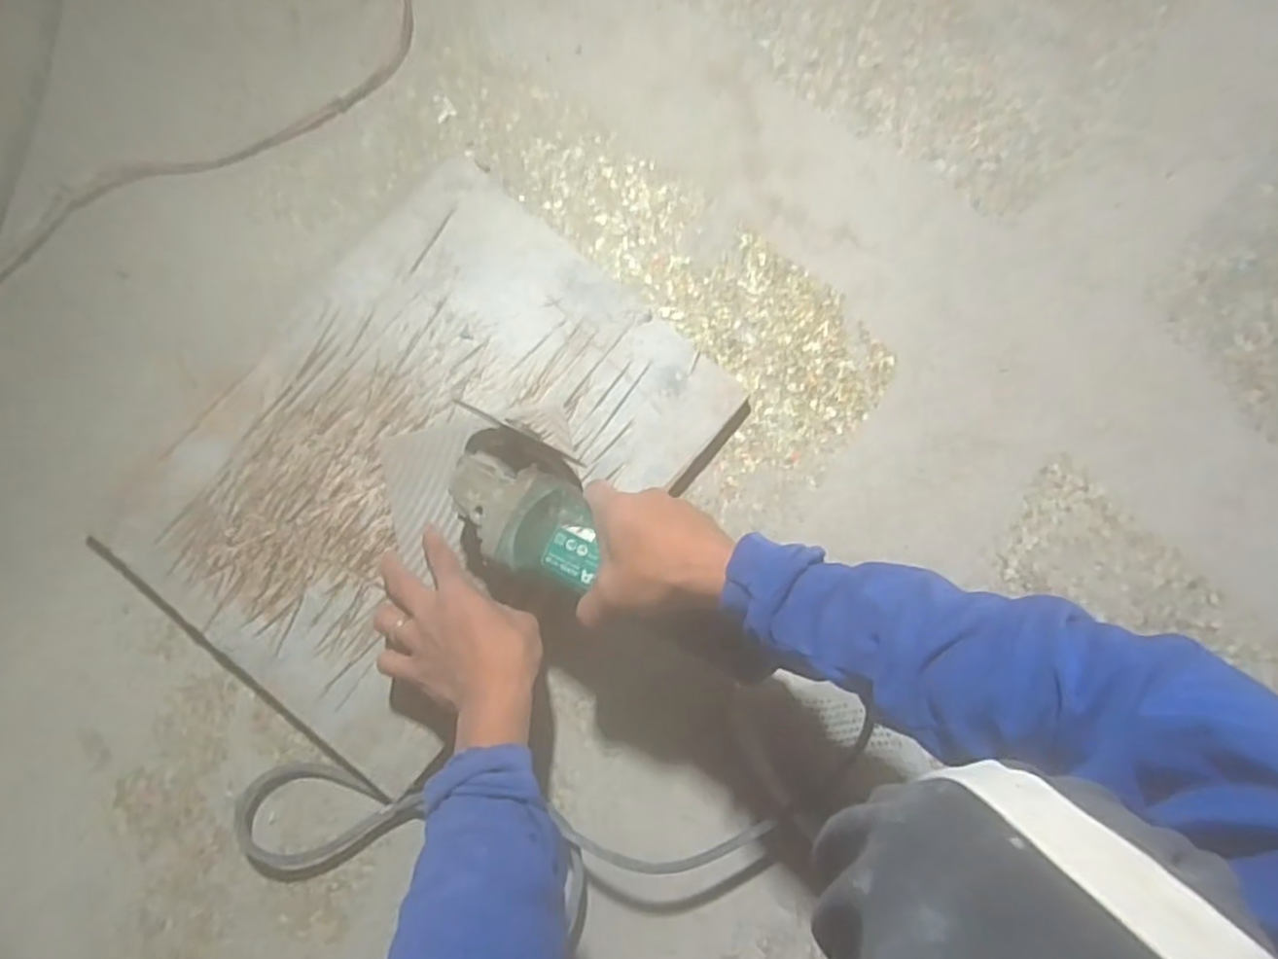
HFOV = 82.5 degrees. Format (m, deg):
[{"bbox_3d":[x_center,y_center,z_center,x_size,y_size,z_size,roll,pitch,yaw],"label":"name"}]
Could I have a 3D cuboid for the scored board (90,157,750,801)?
[{"bbox_3d":[-0.166,-0.016,0.577,0.322,0.020,0.420,41,80,5],"label":"scored board"}]

